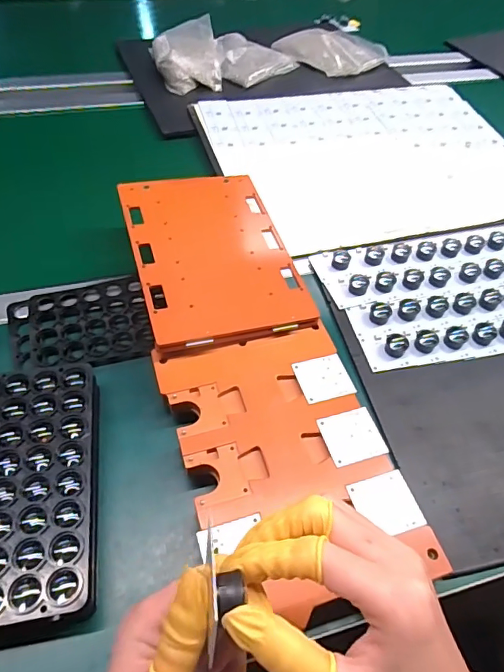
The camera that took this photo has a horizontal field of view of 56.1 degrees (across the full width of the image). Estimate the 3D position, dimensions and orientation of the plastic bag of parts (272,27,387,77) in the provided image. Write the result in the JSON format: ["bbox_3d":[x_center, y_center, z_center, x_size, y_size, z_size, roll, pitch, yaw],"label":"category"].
[{"bbox_3d":[0.152,-0.552,0.910,0.168,0.038,0.165,-31,60,-25],"label":"plastic bag of parts"}]

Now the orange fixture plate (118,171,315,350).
[{"bbox_3d":[-0.043,-0.093,0.502,0.159,0.010,0.231,-11,56,-16],"label":"orange fixture plate"}]

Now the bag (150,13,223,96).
[{"bbox_3d":[-0.116,-0.492,0.826,0.113,0.055,0.162,-7,53,-9],"label":"bag"}]

